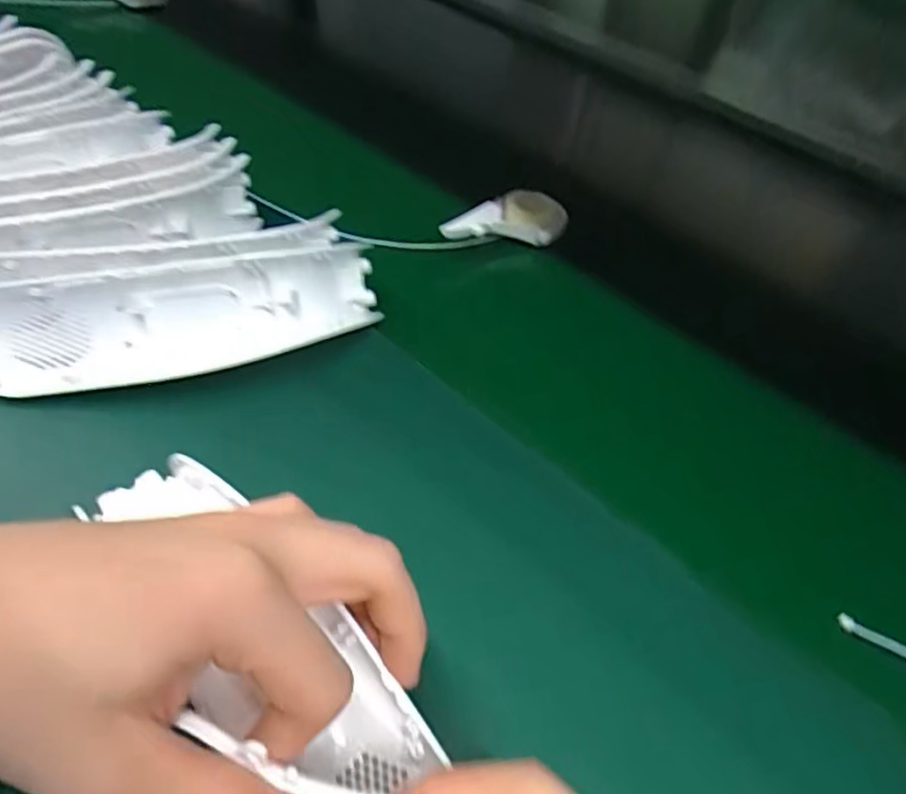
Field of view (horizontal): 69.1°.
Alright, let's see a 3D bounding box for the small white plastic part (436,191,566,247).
[{"bbox_3d":[0.034,-0.117,0.433,0.090,0.021,0.038,-8,51,-11],"label":"small white plastic part"}]

